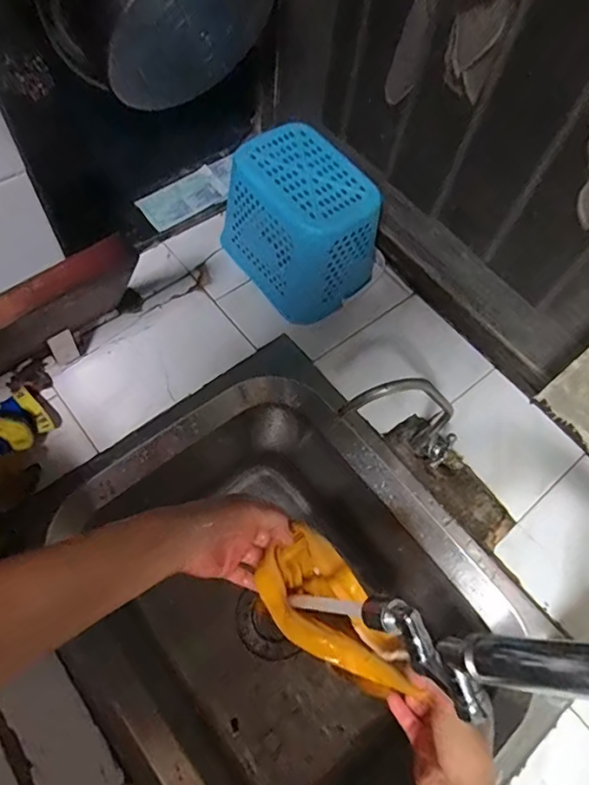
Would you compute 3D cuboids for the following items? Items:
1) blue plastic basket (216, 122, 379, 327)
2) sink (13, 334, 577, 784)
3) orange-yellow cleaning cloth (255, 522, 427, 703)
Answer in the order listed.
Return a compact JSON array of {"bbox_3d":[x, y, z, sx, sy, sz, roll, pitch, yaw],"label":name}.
[{"bbox_3d":[0.011,-0.208,0.669,0.136,0.160,0.160,-35,71,-20],"label":"blue plastic basket"},{"bbox_3d":[-0.014,0.255,0.626,0.387,0.245,0.489,-35,71,-20],"label":"sink"},{"bbox_3d":[0.037,0.208,0.495,0.083,0.061,0.167,-40,90,-21],"label":"orange-yellow cleaning cloth"}]

